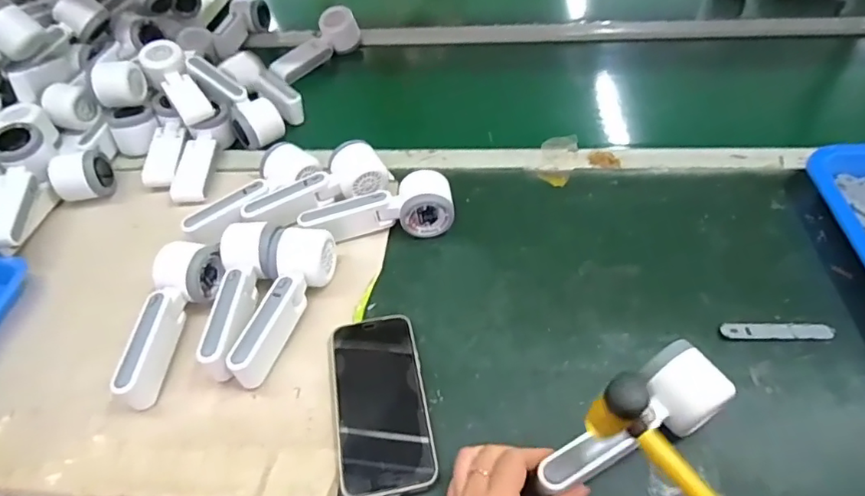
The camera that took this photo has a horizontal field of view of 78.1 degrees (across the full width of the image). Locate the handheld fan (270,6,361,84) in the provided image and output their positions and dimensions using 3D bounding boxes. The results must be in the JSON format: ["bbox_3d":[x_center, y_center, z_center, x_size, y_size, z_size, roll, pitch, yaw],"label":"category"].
[{"bbox_3d":[-0.196,-0.331,0.869,0.065,0.053,0.162,29,56,29],"label":"handheld fan"}]

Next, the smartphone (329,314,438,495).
[{"bbox_3d":[-0.046,0.129,0.459,0.078,0.017,0.161,-11,47,-5],"label":"smartphone"}]

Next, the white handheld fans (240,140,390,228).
[{"bbox_3d":[-0.133,-0.064,0.615,0.166,0.044,0.069,-30,52,-21],"label":"white handheld fans"}]

